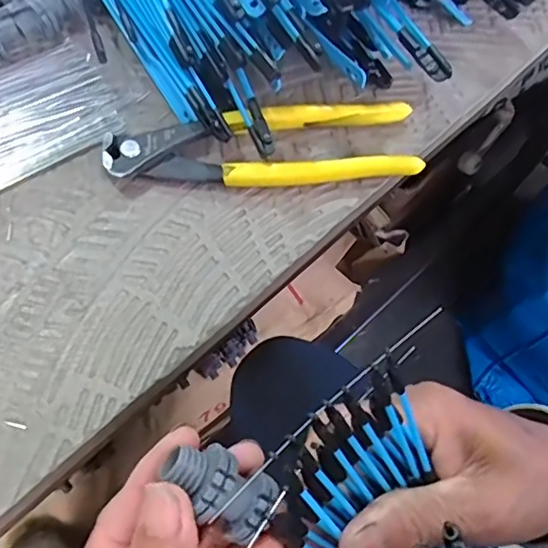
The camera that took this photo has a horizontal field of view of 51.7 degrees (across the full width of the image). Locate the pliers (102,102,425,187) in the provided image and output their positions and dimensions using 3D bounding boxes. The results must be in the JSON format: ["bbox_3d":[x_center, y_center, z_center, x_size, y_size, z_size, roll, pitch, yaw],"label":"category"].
[{"bbox_3d":[-0.006,-0.070,0.304,0.164,0.019,0.044,-3,66,-2],"label":"pliers"}]

